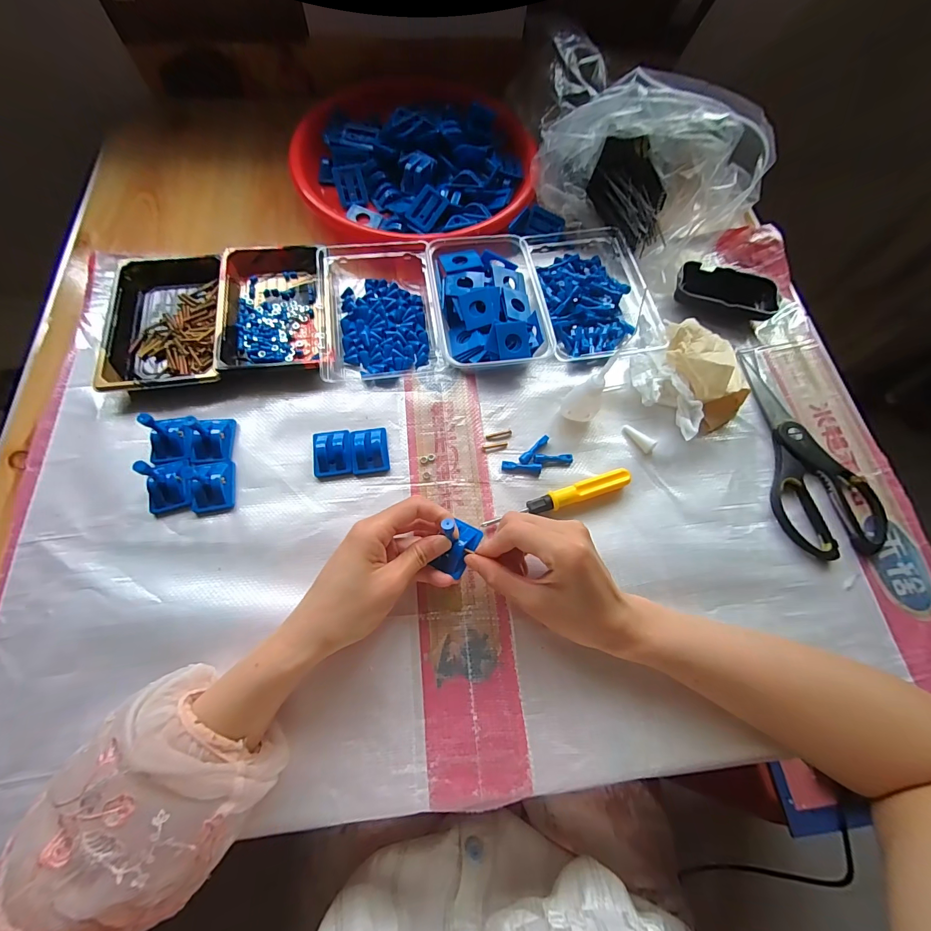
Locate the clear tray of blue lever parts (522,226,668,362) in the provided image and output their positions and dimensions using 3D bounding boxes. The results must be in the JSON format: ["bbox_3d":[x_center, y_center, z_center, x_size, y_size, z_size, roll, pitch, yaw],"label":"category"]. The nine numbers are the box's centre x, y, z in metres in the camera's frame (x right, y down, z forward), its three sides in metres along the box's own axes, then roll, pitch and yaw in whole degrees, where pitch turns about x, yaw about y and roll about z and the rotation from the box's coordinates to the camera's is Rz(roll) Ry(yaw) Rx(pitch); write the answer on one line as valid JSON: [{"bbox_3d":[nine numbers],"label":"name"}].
[{"bbox_3d":[0.137,-0.200,0.445,0.109,0.031,0.186,-9,69,-7],"label":"clear tray of blue lever parts"}]

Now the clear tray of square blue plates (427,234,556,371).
[{"bbox_3d":[0.022,-0.171,0.424,0.108,0.035,0.160,-8,69,-6],"label":"clear tray of square blue plates"}]

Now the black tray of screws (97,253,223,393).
[{"bbox_3d":[-0.307,-0.149,0.407,0.110,0.021,0.163,-8,69,-6],"label":"black tray of screws"}]

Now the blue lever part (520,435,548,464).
[{"bbox_3d":[0.067,-0.016,0.386,0.010,0.005,0.039,40,72,12],"label":"blue lever part"}]

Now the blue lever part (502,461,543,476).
[{"bbox_3d":[0.053,0.002,0.377,0.037,0.007,0.010,10,68,1],"label":"blue lever part"}]

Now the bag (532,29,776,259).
[{"bbox_3d":[0.192,-0.347,0.452,0.269,0.098,0.145,30,70,8],"label":"bag"}]

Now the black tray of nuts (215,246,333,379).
[{"bbox_3d":[-0.197,-0.166,0.414,0.107,0.029,0.164,-7,69,-6],"label":"black tray of nuts"}]

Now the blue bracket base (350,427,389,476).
[{"bbox_3d":[-0.090,-0.017,0.374,0.034,0.017,0.046,-5,69,-5],"label":"blue bracket base"}]

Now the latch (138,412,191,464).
[{"bbox_3d":[-0.263,-0.028,0.346,0.030,0.039,0.039,-1,69,-3],"label":"latch"}]

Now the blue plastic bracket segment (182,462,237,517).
[{"bbox_3d":[-0.222,0.017,0.347,0.034,0.020,0.045,-9,69,-7],"label":"blue plastic bracket segment"}]

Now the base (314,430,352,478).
[{"bbox_3d":[-0.124,-0.014,0.372,0.036,0.015,0.044,-6,69,-5],"label":"base"}]

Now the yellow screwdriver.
[{"bbox_3d":[0.084,0.031,0.362,0.141,0.015,0.016,-17,71,-9],"label":"yellow screwdriver"}]

